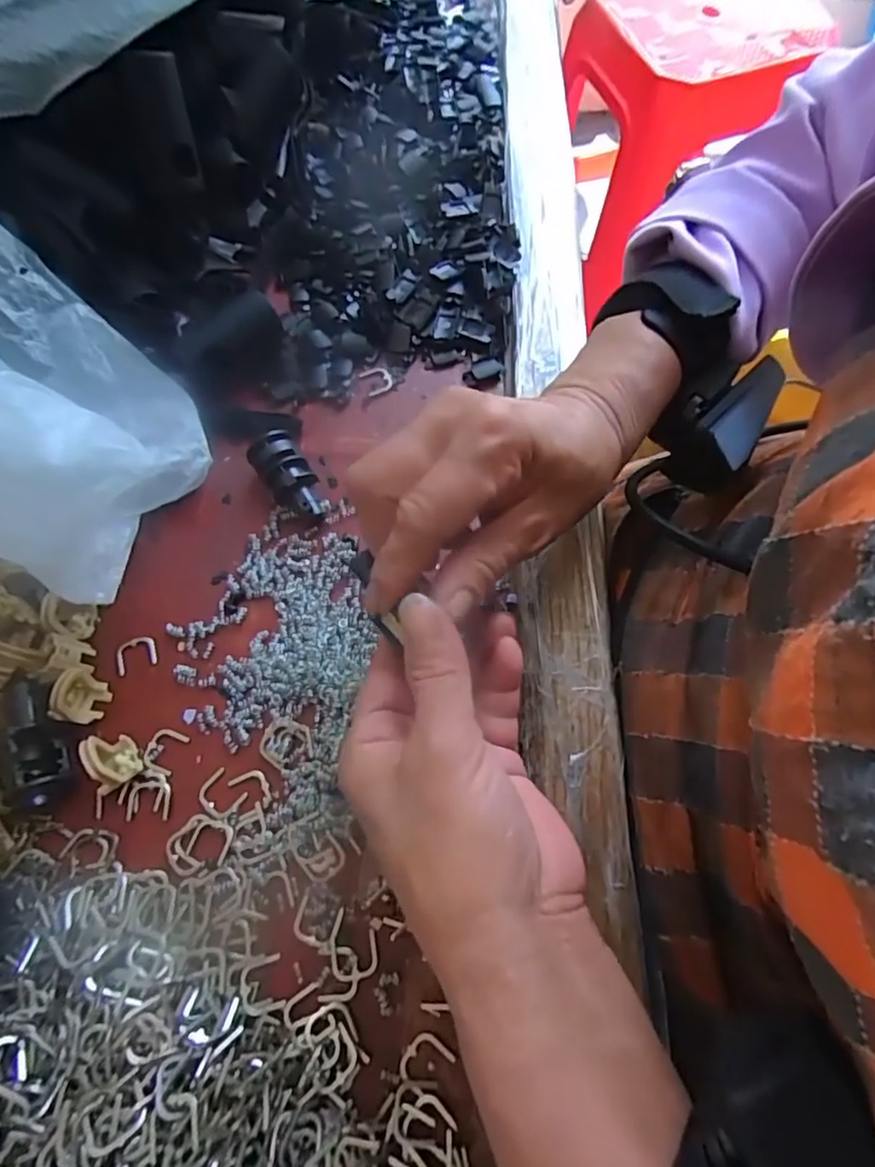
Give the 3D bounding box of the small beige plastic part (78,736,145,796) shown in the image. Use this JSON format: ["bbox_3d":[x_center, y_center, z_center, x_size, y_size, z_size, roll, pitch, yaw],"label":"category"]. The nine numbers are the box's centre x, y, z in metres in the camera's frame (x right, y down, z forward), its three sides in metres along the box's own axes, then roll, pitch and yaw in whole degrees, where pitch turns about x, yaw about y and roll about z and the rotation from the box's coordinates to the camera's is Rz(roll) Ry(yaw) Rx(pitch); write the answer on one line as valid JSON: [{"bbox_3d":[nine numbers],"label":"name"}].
[{"bbox_3d":[-0.145,0.079,0.259,0.016,0.020,0.023,-25,70,-7],"label":"small beige plastic part"}]

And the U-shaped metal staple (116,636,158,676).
[{"bbox_3d":[-0.150,0.035,0.288,0.019,0.004,0.016,-20,69,-5],"label":"U-shaped metal staple"}]

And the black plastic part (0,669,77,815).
[{"bbox_3d":[-0.183,0.071,0.261,0.027,0.019,0.061,-13,85,-2],"label":"black plastic part"}]

